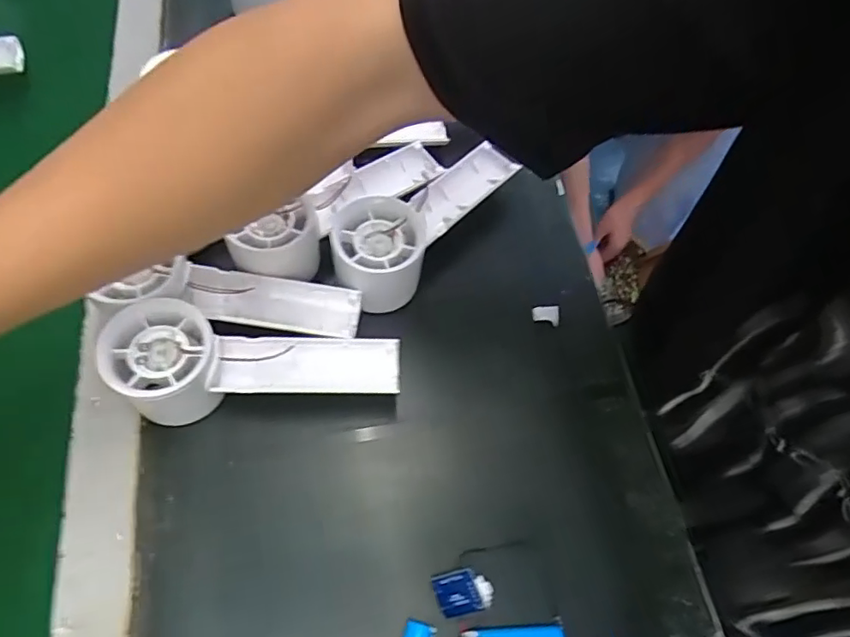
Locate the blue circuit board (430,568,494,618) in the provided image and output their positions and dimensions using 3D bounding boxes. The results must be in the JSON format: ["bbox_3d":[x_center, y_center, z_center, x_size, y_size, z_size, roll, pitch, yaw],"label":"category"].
[{"bbox_3d":[0.019,0.141,0.292,0.034,0.004,0.021,-27,73,27],"label":"blue circuit board"}]

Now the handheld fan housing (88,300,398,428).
[{"bbox_3d":[-0.095,0.024,0.330,0.157,0.057,0.058,-5,63,-9],"label":"handheld fan housing"}]

